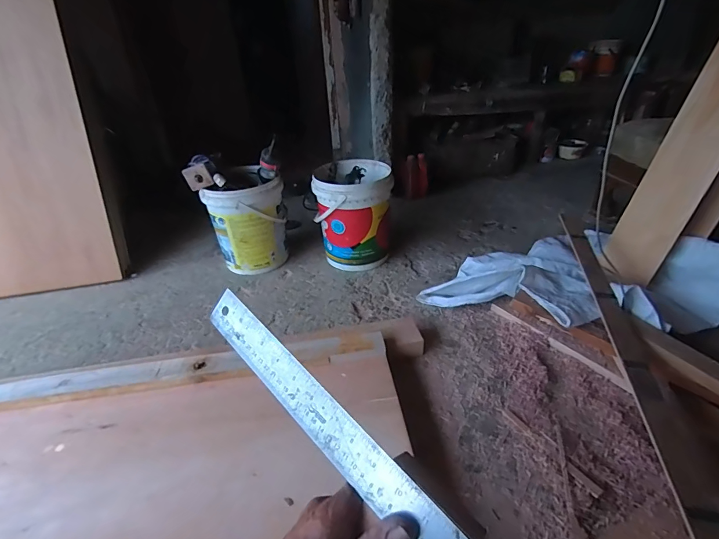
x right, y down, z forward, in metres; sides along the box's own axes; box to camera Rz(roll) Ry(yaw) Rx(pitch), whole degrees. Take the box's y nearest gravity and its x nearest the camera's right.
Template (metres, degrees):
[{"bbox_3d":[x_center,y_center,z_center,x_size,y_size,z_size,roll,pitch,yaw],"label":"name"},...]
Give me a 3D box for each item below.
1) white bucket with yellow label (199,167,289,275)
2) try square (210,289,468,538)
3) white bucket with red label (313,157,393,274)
[{"bbox_3d":[-0.461,-0.218,1.696,0.301,0.374,0.337,-10,32,-10],"label":"white bucket with yellow label"},{"bbox_3d":[-0.056,0.176,0.339,0.345,0.153,0.009,38,6,29],"label":"try square"},{"bbox_3d":[-0.016,-0.215,1.648,0.296,0.373,0.293,-2,32,3],"label":"white bucket with red label"}]

